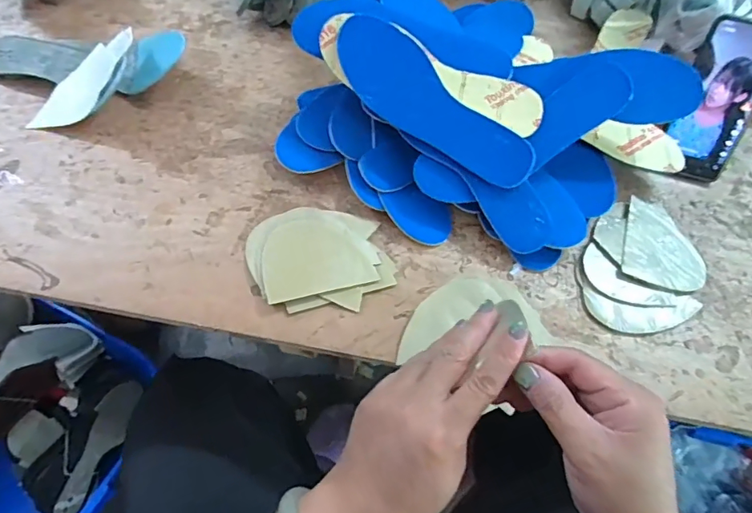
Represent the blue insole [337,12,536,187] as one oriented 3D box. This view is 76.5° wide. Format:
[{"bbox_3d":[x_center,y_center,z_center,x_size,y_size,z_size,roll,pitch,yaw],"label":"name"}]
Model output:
[{"bbox_3d":[0.053,-0.145,0.466,0.222,0.008,0.071,43,100,0],"label":"blue insole"}]

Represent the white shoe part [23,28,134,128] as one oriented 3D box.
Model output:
[{"bbox_3d":[-0.335,-0.203,0.554,0.049,0.006,0.153,31,79,7],"label":"white shoe part"}]

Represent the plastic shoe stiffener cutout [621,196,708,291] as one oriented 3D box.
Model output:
[{"bbox_3d":[0.297,-0.010,0.489,0.080,0.007,0.108,24,54,7],"label":"plastic shoe stiffener cutout"}]

